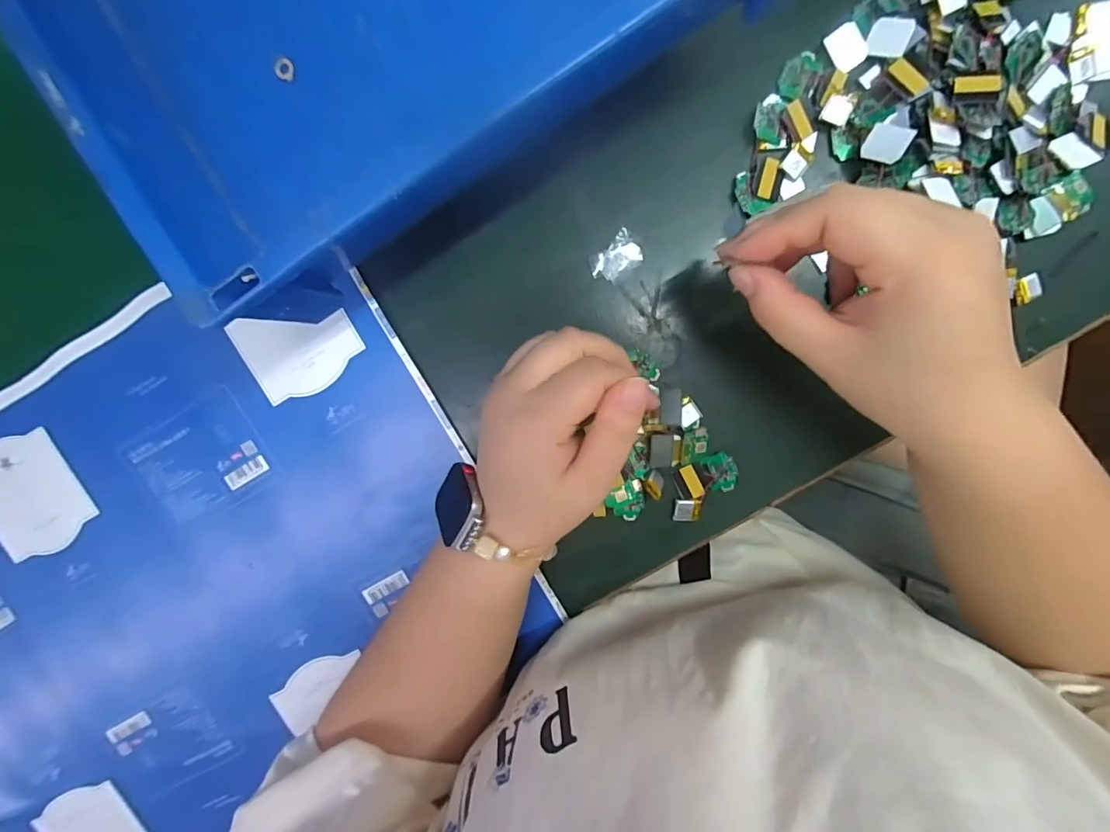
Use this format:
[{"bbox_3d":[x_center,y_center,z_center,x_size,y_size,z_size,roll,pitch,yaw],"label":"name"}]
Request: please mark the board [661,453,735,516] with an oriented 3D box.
[{"bbox_3d":[0.097,0.039,0.311,0.038,0.004,0.024,-20,96,6],"label":"board"}]

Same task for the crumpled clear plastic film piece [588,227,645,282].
[{"bbox_3d":[0.037,-0.097,0.299,0.032,0.005,0.022,-39,94,8],"label":"crumpled clear plastic film piece"}]

